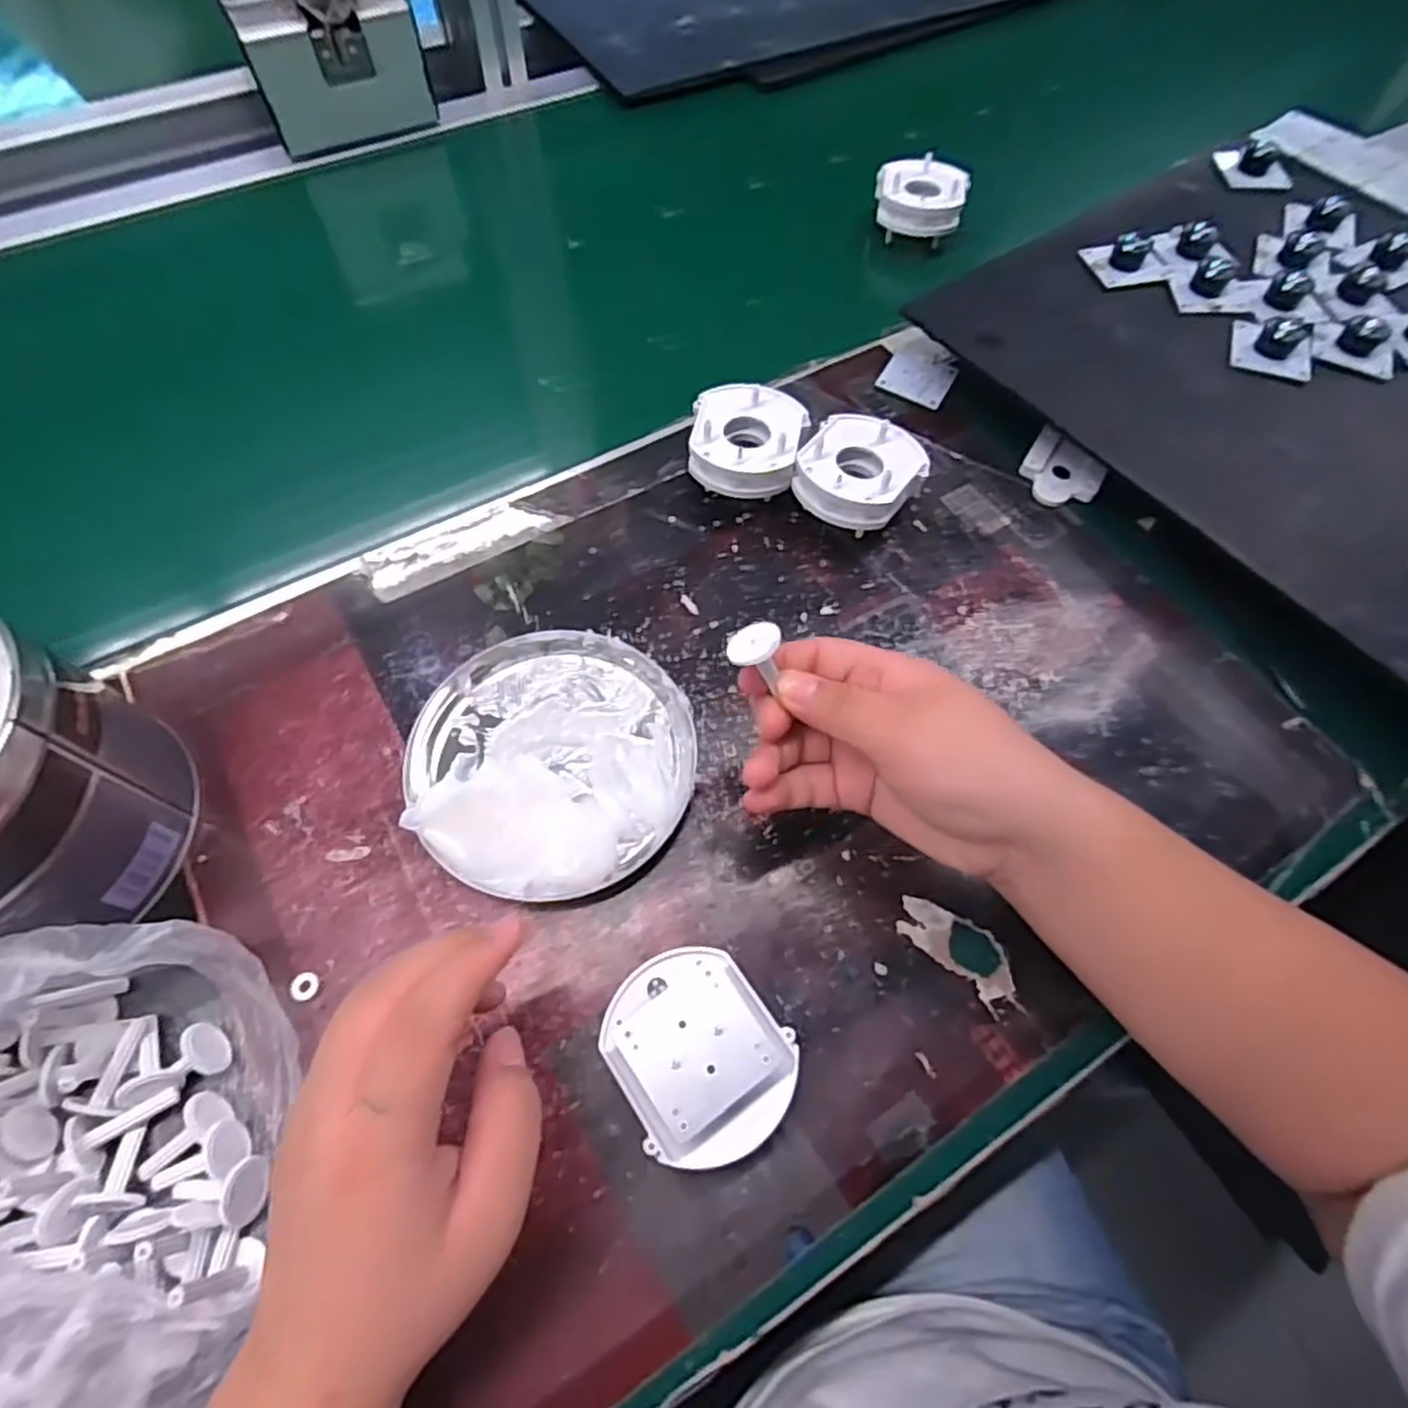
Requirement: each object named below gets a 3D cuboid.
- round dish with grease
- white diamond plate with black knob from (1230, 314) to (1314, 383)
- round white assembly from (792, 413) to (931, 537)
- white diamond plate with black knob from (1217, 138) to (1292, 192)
[{"bbox_3d":[-0.070,0.021,0.331,0.128,0.029,0.125,1,62,-2],"label":"round dish with grease"},{"bbox_3d":[0.335,-0.211,0.425,0.042,0.020,0.045,24,64,10],"label":"white diamond plate with black knob"},{"bbox_3d":[0.084,-0.122,0.402,0.061,0.038,0.067,1,62,-2],"label":"round white assembly"},{"bbox_3d":[0.396,-0.385,0.523,0.044,0.019,0.043,1,62,-2],"label":"white diamond plate with black knob"}]

